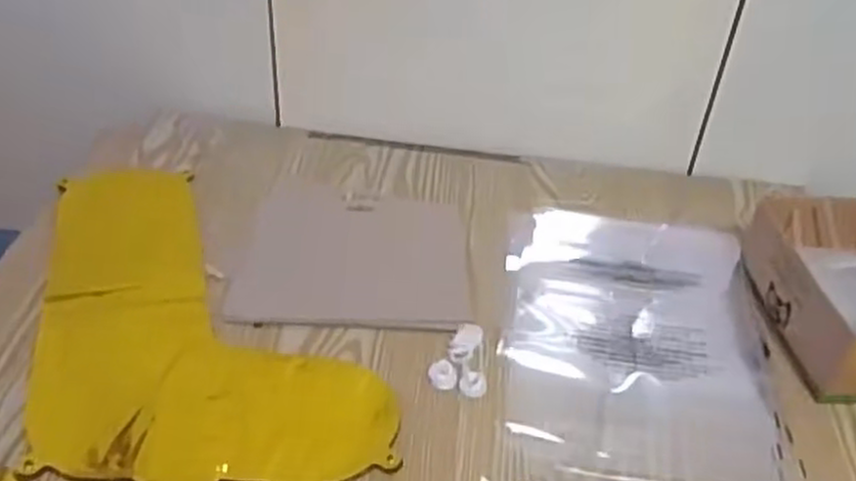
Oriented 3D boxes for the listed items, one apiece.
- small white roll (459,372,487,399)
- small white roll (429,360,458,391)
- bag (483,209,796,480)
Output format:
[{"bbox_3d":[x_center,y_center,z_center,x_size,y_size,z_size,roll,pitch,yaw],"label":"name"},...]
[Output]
[{"bbox_3d":[0.033,0.105,0.565,0.020,0.009,0.018,12,38,10],"label":"small white roll"},{"bbox_3d":[0.011,0.099,0.572,0.021,0.011,0.021,3,37,-1],"label":"small white roll"},{"bbox_3d":[0.167,0.077,0.615,0.206,0.012,0.308,8,38,5],"label":"bag"}]

